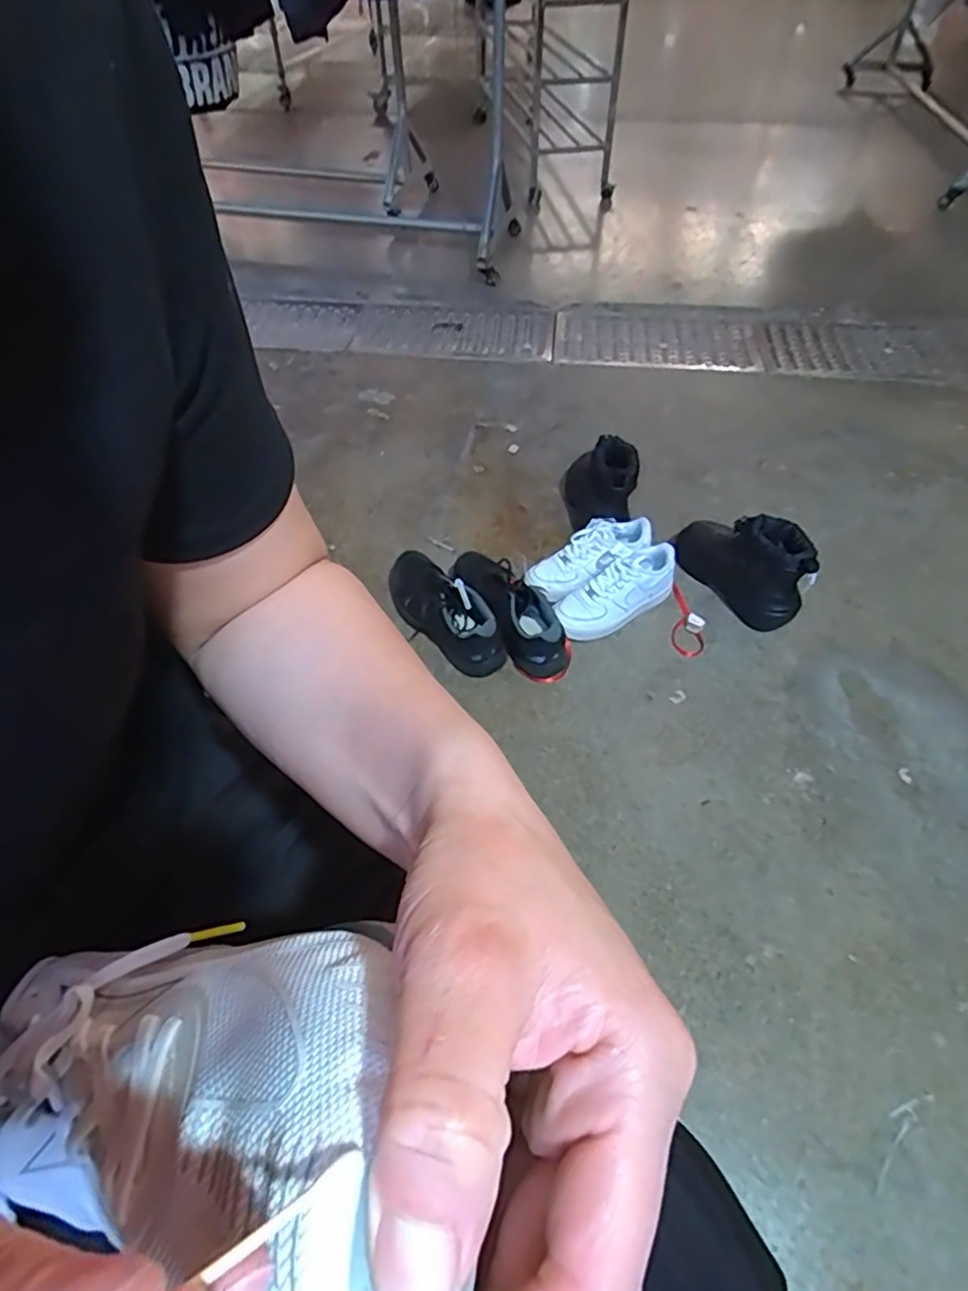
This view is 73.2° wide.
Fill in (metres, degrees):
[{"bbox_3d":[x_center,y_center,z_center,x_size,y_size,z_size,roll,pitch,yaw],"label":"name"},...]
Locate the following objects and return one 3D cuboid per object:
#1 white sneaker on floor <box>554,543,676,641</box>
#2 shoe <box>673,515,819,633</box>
[{"bbox_3d":[0.240,-0.094,1.180,0.242,0.101,0.085,-31,57,-8],"label":"white sneaker on floor"},{"bbox_3d":[0.465,-0.158,1.184,0.093,0.170,0.267,-34,59,-26],"label":"shoe"}]

